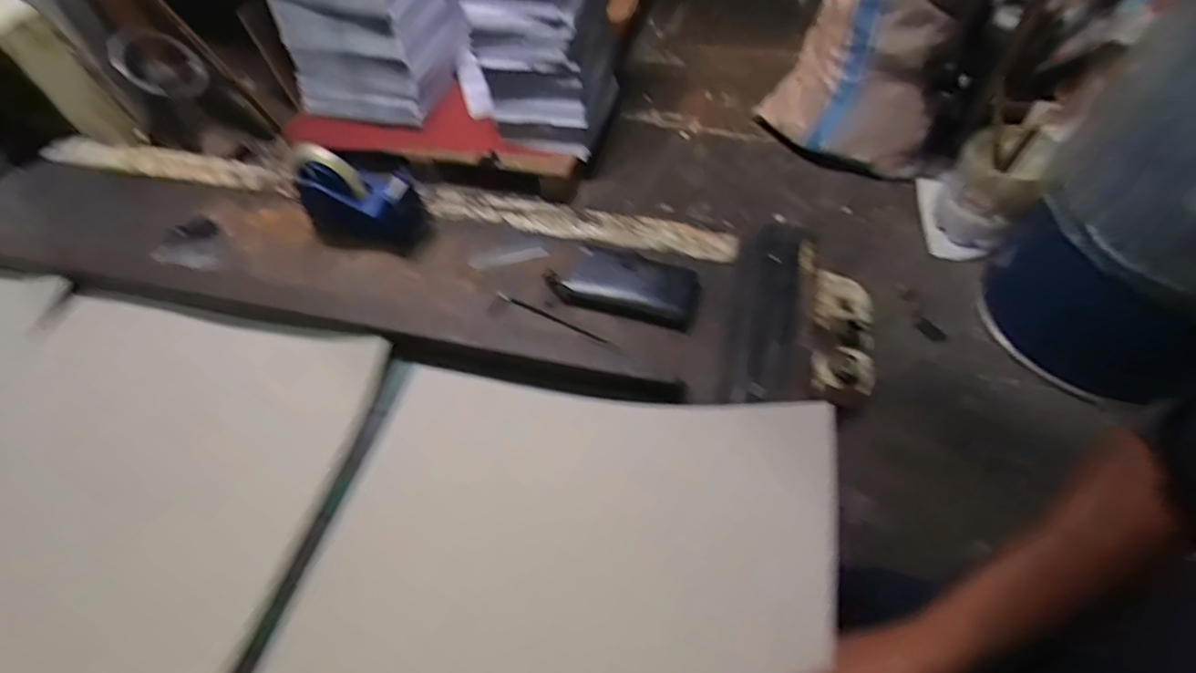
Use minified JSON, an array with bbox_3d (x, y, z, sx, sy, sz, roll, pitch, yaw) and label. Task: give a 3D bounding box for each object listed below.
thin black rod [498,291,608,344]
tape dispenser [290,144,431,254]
[{"bbox_3d":[-0.055,-0.023,0.661,0.154,0.008,0.011,25,60,18],"label":"thin black rod"},{"bbox_3d":[-0.315,-0.179,0.724,0.163,0.102,0.062,8,56,8],"label":"tape dispenser"}]

